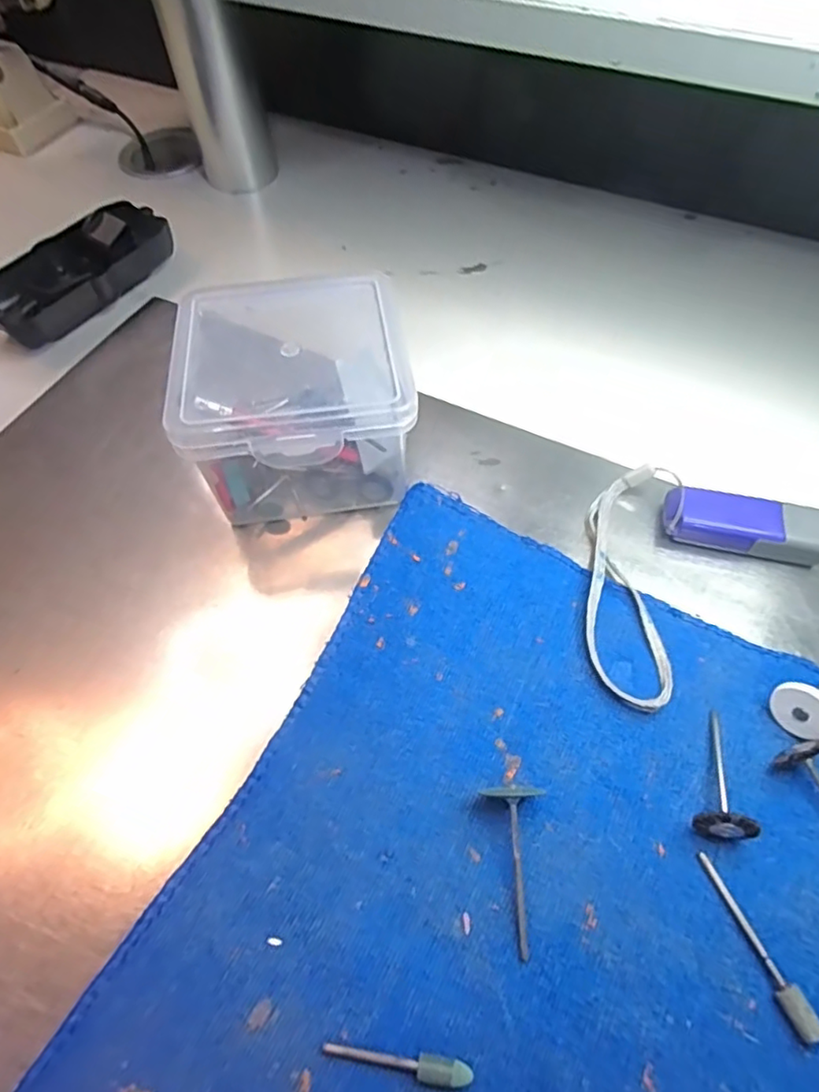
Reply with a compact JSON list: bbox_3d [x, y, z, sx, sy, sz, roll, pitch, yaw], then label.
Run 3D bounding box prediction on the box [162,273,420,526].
[{"bbox_3d":[-0.045,-0.062,0.258,0.088,0.074,0.091,-6,61,-3],"label":"box"}]

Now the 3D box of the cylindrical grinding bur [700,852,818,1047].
[{"bbox_3d":[0.103,0.115,0.176,0.007,0.008,0.048,-18,60,-9],"label":"cylindrical grinding bur"}]

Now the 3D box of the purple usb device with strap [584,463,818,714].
[{"bbox_3d":[0.104,0.003,0.239,0.114,0.012,0.076,-34,66,-16],"label":"purple usb device with strap"}]

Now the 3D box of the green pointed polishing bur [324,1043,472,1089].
[{"bbox_3d":[-0.003,0.141,0.164,0.040,0.006,0.006,6,59,6],"label":"green pointed polishing bur"}]

